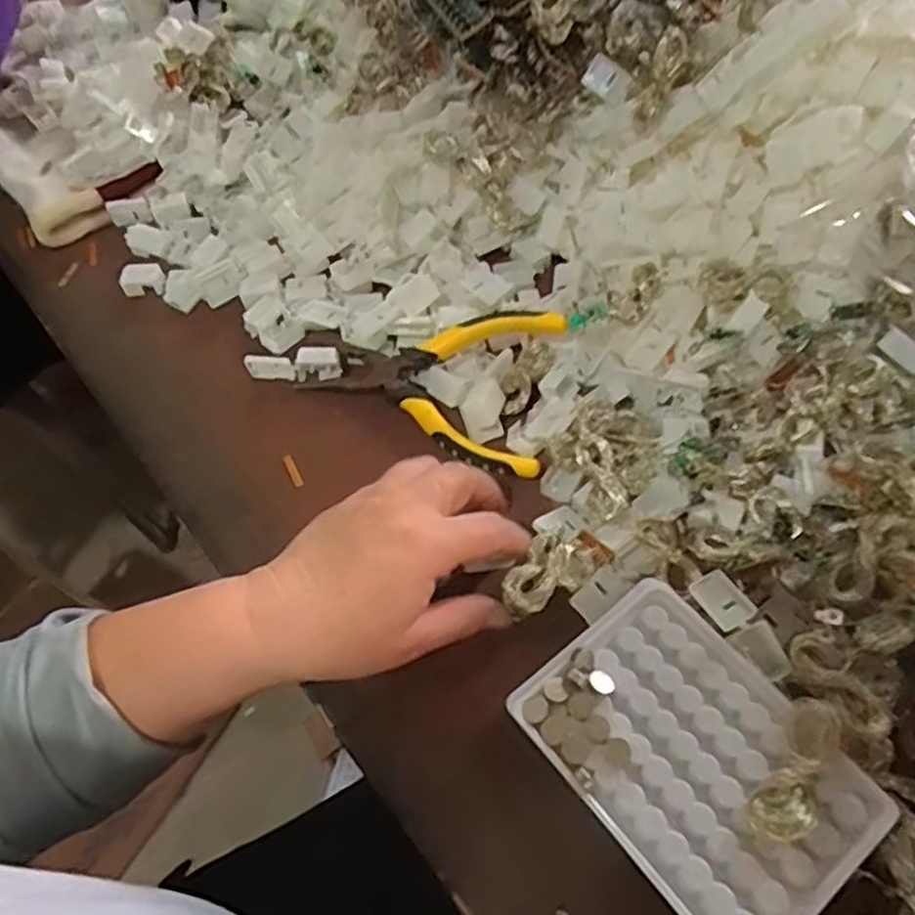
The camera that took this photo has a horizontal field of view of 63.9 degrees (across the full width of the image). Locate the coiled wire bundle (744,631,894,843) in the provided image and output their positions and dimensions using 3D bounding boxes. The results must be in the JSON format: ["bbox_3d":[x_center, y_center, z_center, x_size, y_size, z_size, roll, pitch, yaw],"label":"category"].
[{"bbox_3d":[0.153,0.119,0.300,0.046,0.019,0.088,25,62,17],"label":"coiled wire bundle"}]

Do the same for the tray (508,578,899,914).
[{"bbox_3d":[0.099,0.127,0.311,0.095,0.016,0.133,-35,62,-17],"label":"tray"}]

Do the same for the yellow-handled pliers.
[{"bbox_3d":[-0.015,-0.055,0.414,0.150,0.030,0.087,19,61,14],"label":"yellow-handled pliers"}]

